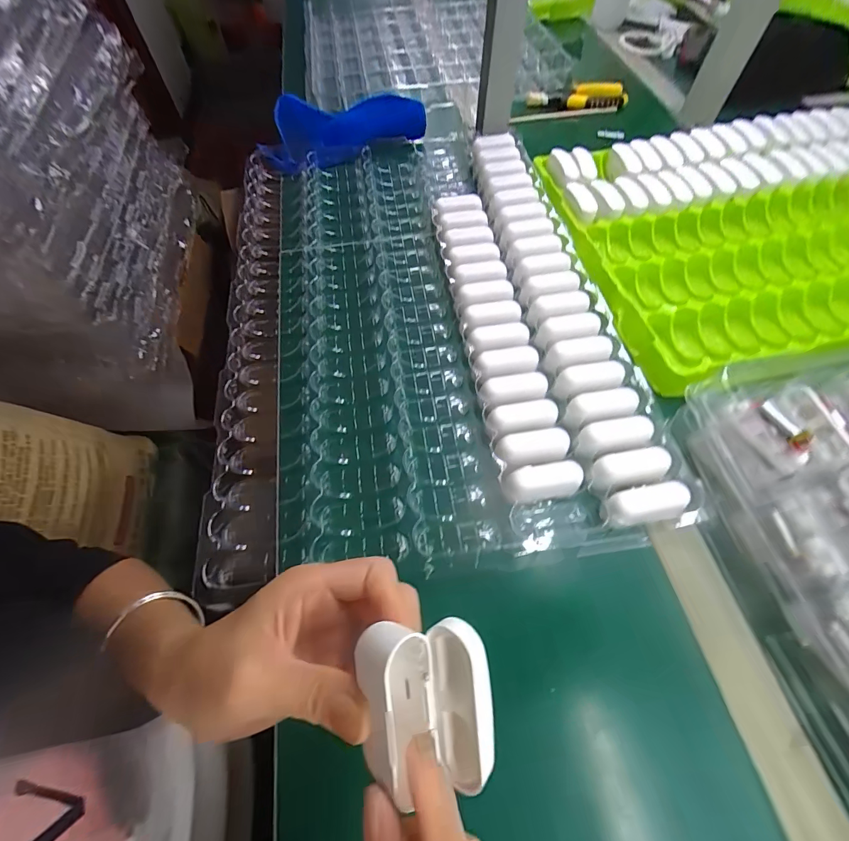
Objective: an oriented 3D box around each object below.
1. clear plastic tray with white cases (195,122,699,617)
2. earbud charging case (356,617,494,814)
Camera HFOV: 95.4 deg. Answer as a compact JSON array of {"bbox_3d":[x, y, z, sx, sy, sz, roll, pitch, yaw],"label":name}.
[{"bbox_3d":[-0.011,-0.138,0.426,0.379,0.040,0.572,-8,61,-4],"label":"clear plastic tray with white cases"},{"bbox_3d":[0.004,0.113,0.154,0.043,0.035,0.064,-1,92,25],"label":"earbud charging case"}]

